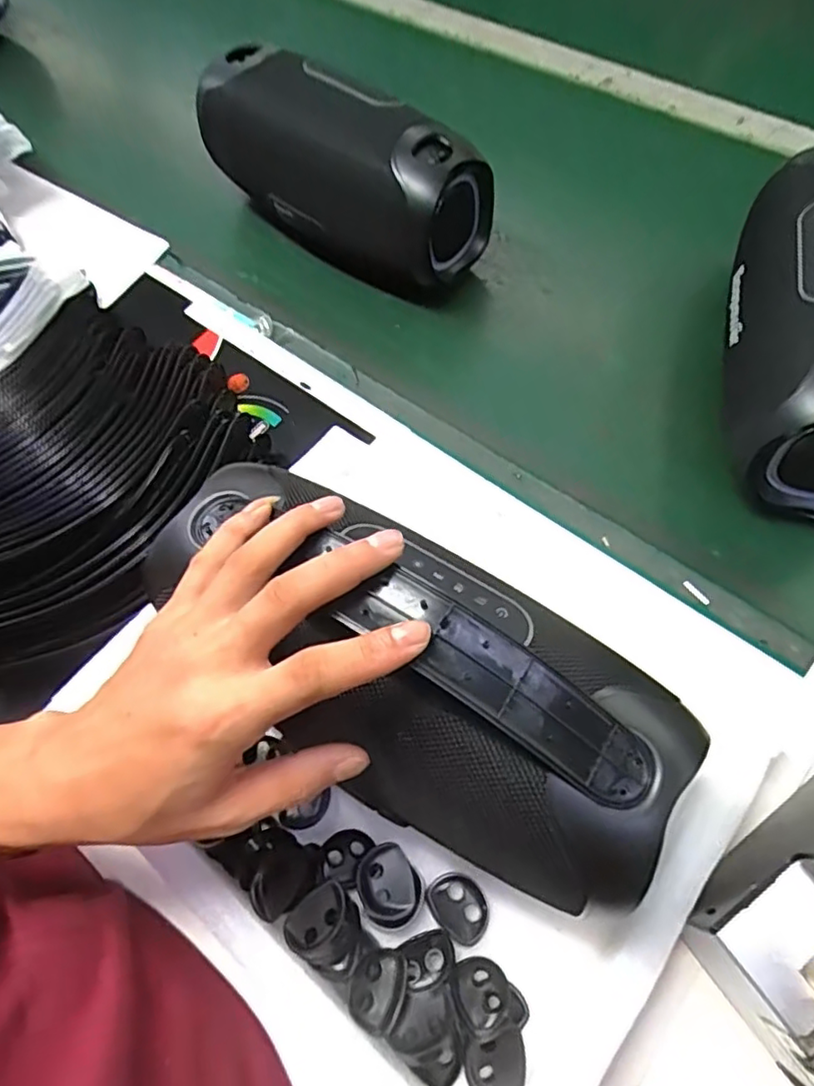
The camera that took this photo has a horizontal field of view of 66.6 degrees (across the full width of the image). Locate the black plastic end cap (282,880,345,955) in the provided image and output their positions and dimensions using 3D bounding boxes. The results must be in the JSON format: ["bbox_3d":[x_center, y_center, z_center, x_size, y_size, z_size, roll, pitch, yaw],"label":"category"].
[{"bbox_3d":[-0.047,0.197,0.325,0.035,0.009,0.027,-37,52,-16],"label":"black plastic end cap"}]

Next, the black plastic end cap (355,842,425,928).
[{"bbox_3d":[-0.010,0.188,0.340,0.033,0.009,0.040,-19,64,-6],"label":"black plastic end cap"}]

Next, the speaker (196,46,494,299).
[{"bbox_3d":[-0.068,-0.360,0.604,0.142,0.135,0.298,-40,68,-16],"label":"speaker"}]

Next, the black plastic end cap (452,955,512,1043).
[{"bbox_3d":[0.039,0.230,0.315,0.027,0.013,0.032,-19,64,-6],"label":"black plastic end cap"}]

